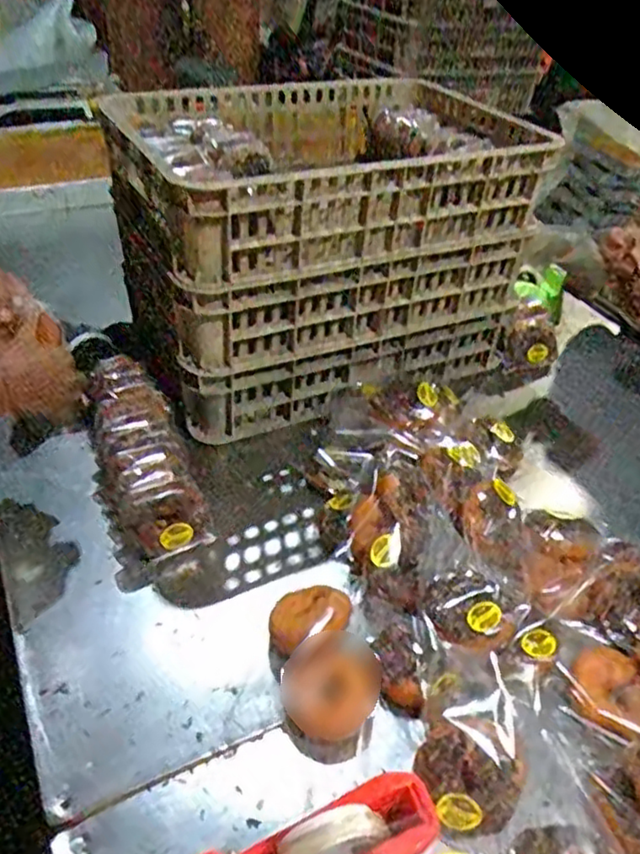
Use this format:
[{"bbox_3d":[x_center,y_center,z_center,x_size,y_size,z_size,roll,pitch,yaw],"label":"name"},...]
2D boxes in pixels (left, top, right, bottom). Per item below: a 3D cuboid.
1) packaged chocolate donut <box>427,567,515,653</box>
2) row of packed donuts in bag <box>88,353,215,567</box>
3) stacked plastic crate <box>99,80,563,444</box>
[{"bbox_3d":[0.171,0.205,0.750,0.092,0.035,0.089,4,40,-3],"label":"packaged chocolate donut"},{"bbox_3d":[-0.250,0.028,0.929,0.115,0.080,0.355,-11,43,-20],"label":"row of packed donuts in bag"},{"bbox_3d":[-0.020,-0.328,1.141,0.604,0.366,0.504,-13,44,-22],"label":"stacked plastic crate"}]

